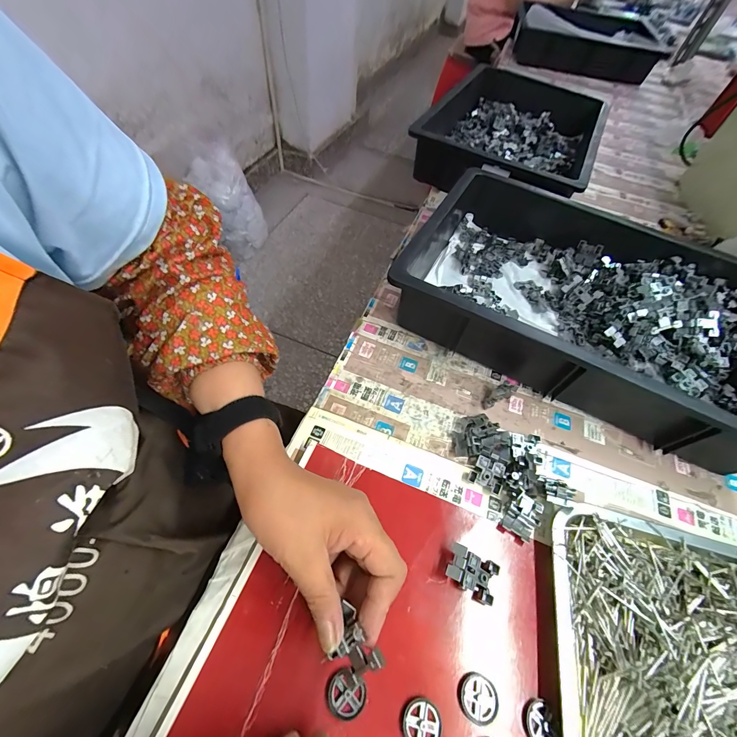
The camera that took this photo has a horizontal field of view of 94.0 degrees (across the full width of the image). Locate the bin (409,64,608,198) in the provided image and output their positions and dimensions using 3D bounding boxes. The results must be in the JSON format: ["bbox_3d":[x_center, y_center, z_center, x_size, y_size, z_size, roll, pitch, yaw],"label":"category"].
[{"bbox_3d":[0.298,-0.488,0.718,0.311,0.101,0.493,26,58,11],"label":"bin"}]

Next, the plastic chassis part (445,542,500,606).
[{"bbox_3d":[0.087,0.172,0.289,0.043,0.019,0.031,25,57,10],"label":"plastic chassis part"}]

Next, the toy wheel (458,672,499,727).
[{"bbox_3d":[0.080,0.241,0.250,0.028,0.004,0.027,3,56,-5],"label":"toy wheel"}]

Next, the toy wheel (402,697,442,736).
[{"bbox_3d":[0.038,0.249,0.240,0.027,0.004,0.027,3,56,-5],"label":"toy wheel"}]

